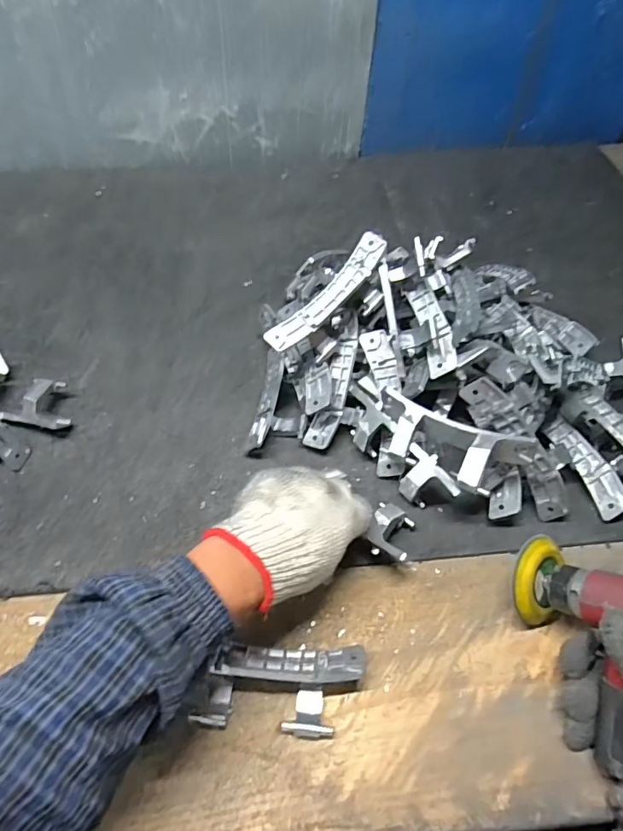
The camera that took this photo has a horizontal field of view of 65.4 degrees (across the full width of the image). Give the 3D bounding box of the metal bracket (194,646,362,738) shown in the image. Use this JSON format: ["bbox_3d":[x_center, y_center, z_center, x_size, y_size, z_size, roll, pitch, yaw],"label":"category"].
[{"bbox_3d":[-0.022,0.212,0.378,0.125,0.035,0.059,1,53,1],"label":"metal bracket"}]

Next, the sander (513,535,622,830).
[{"bbox_3d":[0.222,0.206,0.344,0.093,0.096,0.238,-4,70,-2],"label":"sander"}]

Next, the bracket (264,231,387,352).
[{"bbox_3d":[0.018,-0.124,0.493,0.156,0.011,0.032,-45,62,-3],"label":"bracket"}]

